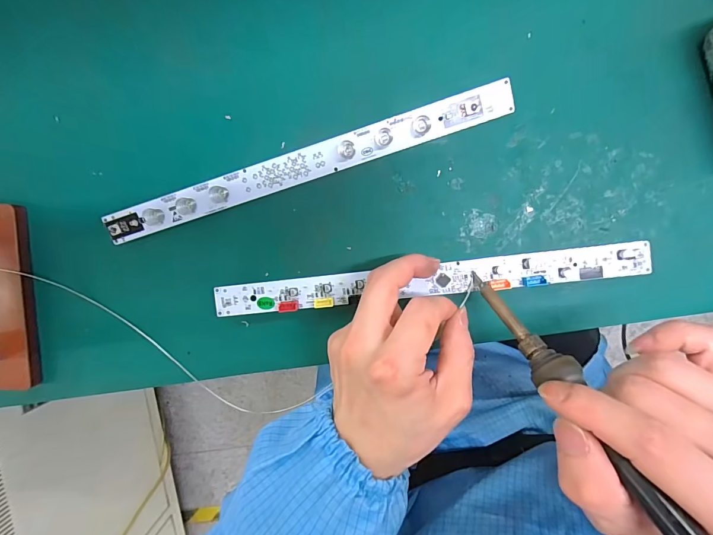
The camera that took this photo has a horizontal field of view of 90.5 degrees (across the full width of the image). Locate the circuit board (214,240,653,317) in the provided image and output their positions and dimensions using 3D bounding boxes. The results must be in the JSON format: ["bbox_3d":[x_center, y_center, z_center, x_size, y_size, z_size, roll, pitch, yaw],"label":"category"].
[{"bbox_3d":[0.045,0.010,0.239,0.287,0.009,0.022,-6,94,5],"label":"circuit board"}]

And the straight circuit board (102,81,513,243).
[{"bbox_3d":[-0.038,-0.068,0.239,0.283,0.006,0.021,-17,107,6],"label":"straight circuit board"}]

